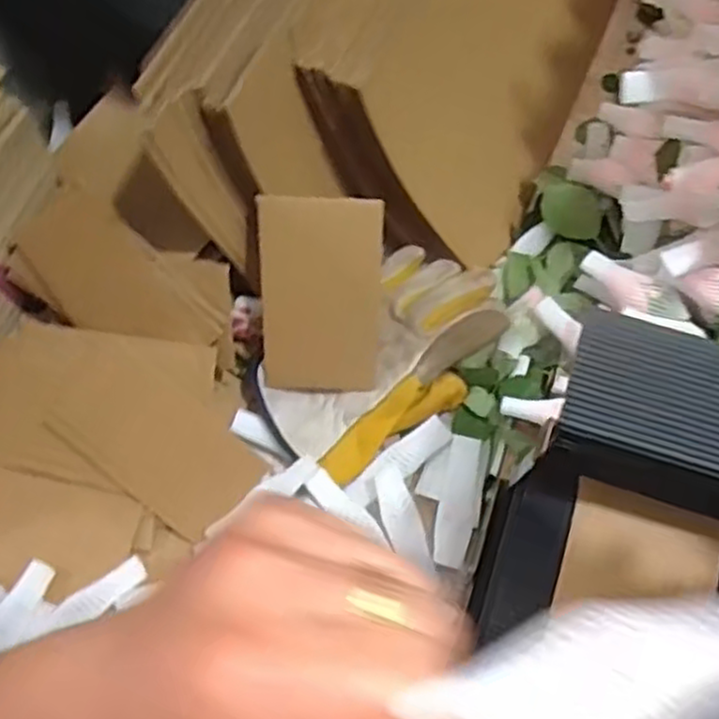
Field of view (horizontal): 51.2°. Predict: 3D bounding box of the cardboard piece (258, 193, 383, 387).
[{"bbox_3d":[-0.028,-0.042,0.532,0.083,0.145,0.007,4,29,5],"label":"cardboard piece"}]

